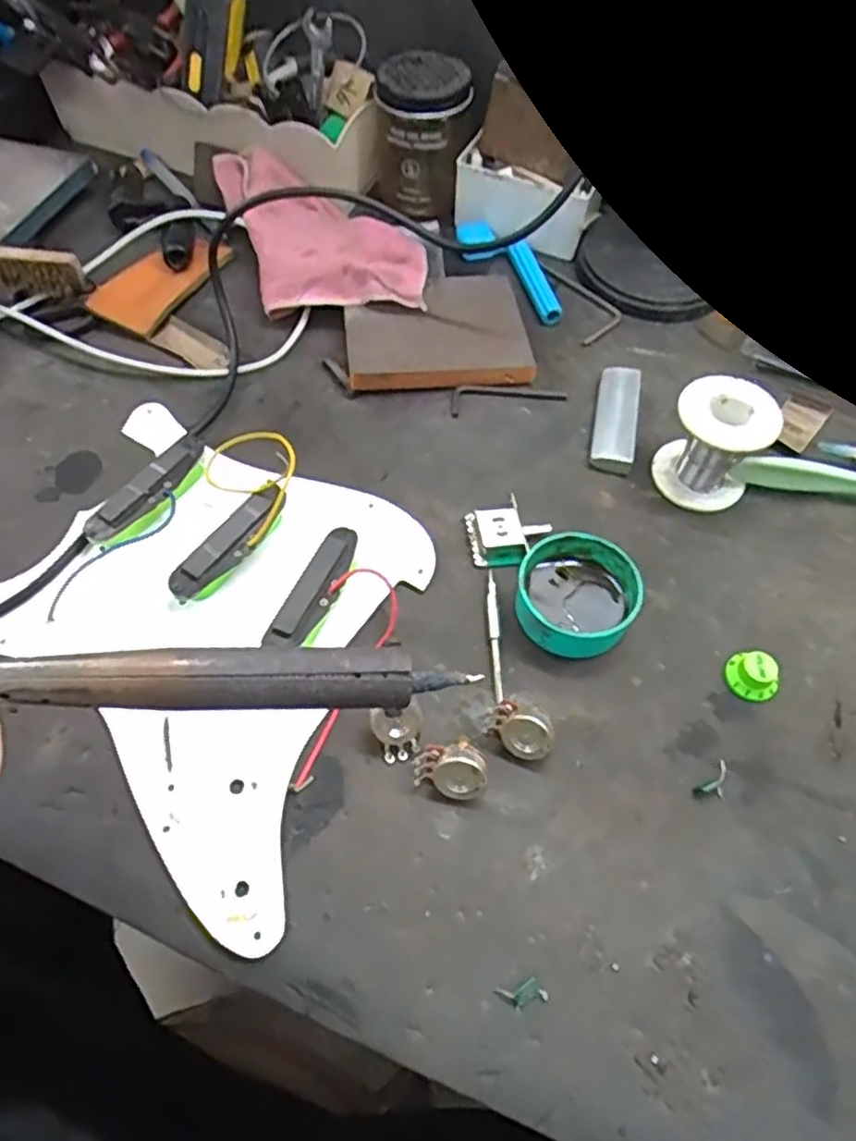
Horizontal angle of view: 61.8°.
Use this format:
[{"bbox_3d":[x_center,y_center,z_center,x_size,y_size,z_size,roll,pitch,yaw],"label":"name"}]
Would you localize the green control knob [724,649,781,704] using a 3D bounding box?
[{"bbox_3d":[0.161,0.052,0.354,0.022,0.014,0.026,-31,64,-19],"label":"green control knob"}]

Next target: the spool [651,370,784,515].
[{"bbox_3d":[0.162,-0.072,0.405,0.051,0.058,0.049,1,58,-1],"label":"spool"}]

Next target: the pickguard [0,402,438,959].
[{"bbox_3d":[-0.107,0.018,0.361,0.235,0.024,0.202,33,63,18],"label":"pickguard"}]

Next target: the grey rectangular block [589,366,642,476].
[{"bbox_3d":[0.117,-0.095,0.447,0.025,0.012,0.081,11,58,5],"label":"grey rectangular block"}]

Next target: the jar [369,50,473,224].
[{"bbox_3d":[-0.007,-0.329,0.548,0.070,0.092,0.071,0,58,-2],"label":"jar"}]

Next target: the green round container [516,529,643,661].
[{"bbox_3d":[0.077,0.012,0.369,0.058,0.027,0.063,1,58,-1],"label":"green round container"}]

